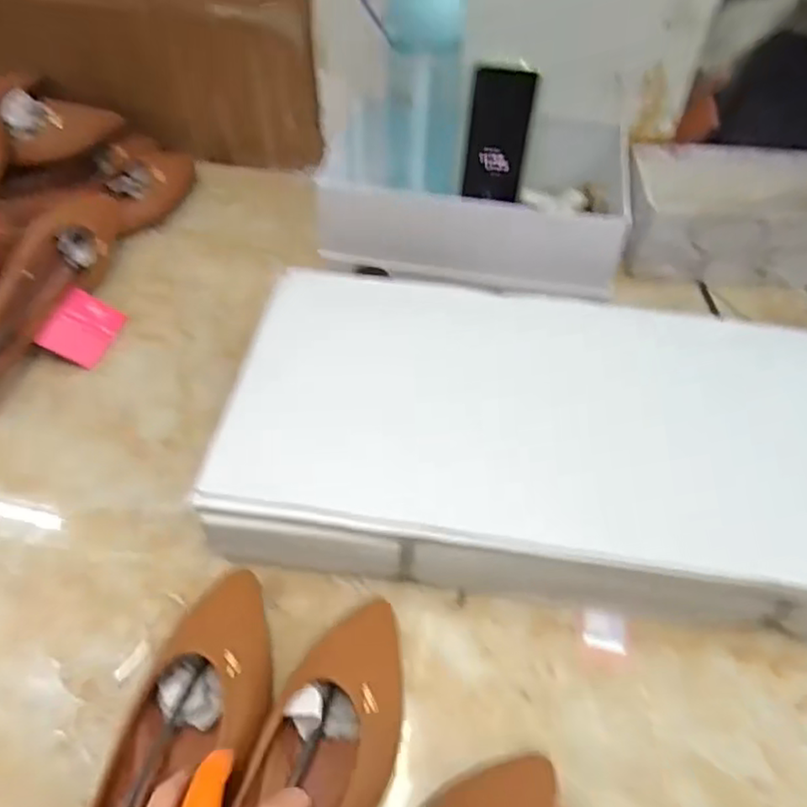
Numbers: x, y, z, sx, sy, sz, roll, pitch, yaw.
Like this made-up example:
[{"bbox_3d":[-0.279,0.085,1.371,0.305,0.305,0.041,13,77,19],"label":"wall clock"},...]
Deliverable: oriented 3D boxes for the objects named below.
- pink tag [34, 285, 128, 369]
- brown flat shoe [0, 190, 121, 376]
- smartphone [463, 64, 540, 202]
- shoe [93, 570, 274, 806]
[{"bbox_3d":[-0.312,-0.073,0.644,0.060,0.004,0.076,23,56,-7],"label":"pink tag"},{"bbox_3d":[-0.356,-0.116,0.637,0.066,0.055,0.265,14,52,10],"label":"brown flat shoe"},{"bbox_3d":[0.108,-0.304,0.750,0.065,0.142,0.006,9,37,5],"label":"smartphone"},{"bbox_3d":[-0.134,0.214,0.379,0.079,0.045,0.254,12,42,8],"label":"shoe"}]

